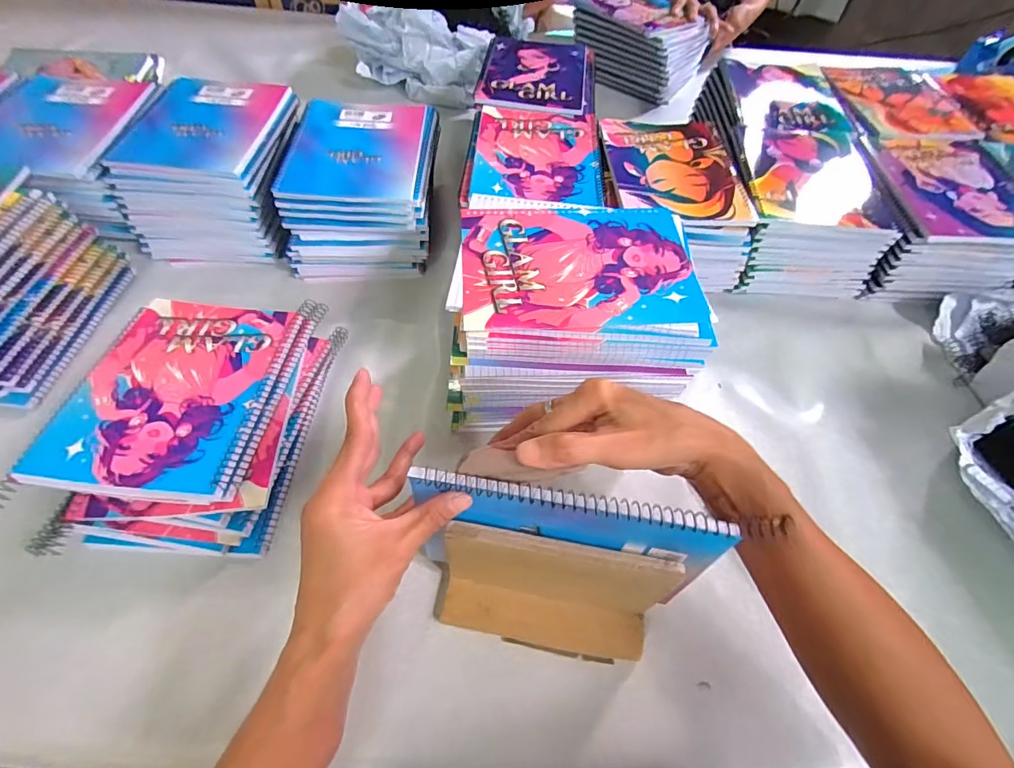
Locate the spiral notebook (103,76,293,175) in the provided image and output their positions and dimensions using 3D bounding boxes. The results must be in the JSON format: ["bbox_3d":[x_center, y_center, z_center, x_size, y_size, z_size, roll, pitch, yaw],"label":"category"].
[{"bbox_3d":[-0.370,-0.322,0.580,0.157,0.015,0.188,5,55,-1],"label":"spiral notebook"}]

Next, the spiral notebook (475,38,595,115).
[{"bbox_3d":[0.046,-0.446,0.676,0.161,0.009,0.200,6,55,0],"label":"spiral notebook"}]

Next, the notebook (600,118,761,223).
[{"bbox_3d":[0.198,-0.265,0.561,0.148,0.009,0.198,0,55,-4],"label":"notebook"}]

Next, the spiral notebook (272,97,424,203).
[{"bbox_3d":[-0.178,-0.284,0.556,0.150,0.007,0.200,1,55,-3],"label":"spiral notebook"}]

